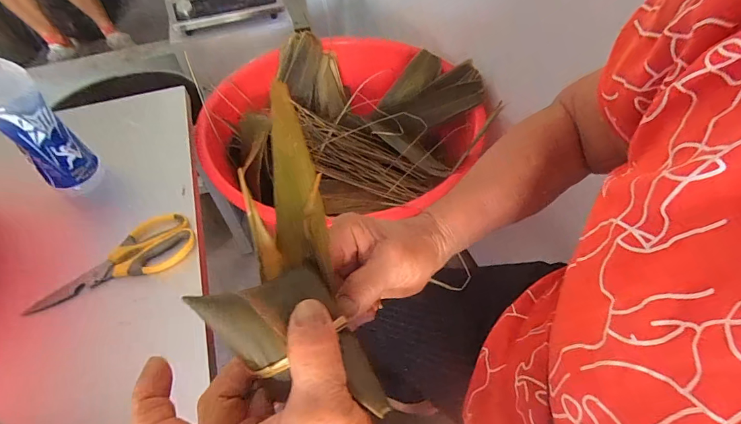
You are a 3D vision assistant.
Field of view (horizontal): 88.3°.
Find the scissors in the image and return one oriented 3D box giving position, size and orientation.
[{"bbox_3d":[-0.319,0.064,0.475,0.189,0.014,0.077,-26,56,-16],"label":"scissors"}]

